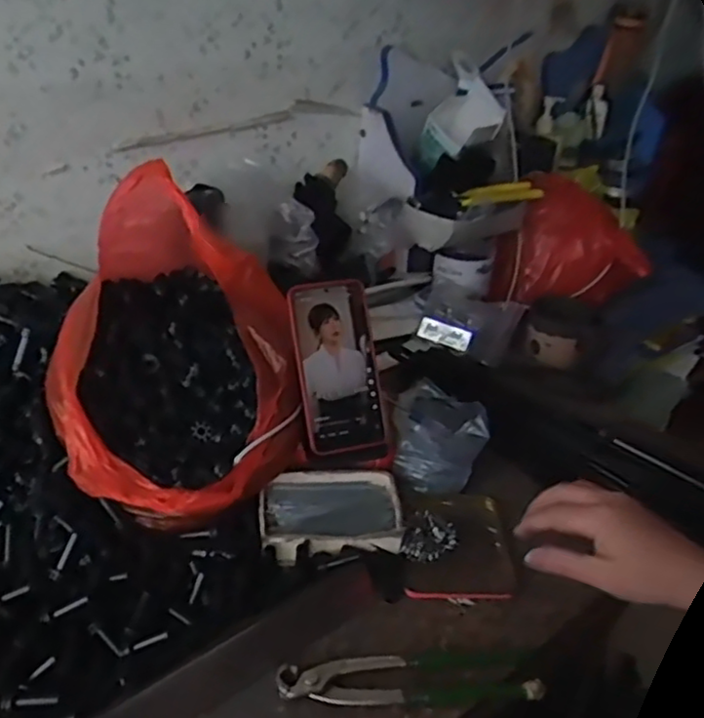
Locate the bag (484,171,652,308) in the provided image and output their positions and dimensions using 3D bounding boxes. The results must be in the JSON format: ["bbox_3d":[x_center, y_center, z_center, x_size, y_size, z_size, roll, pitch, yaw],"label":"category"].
[{"bbox_3d":[0.346,-0.182,1.081,0.217,0.154,0.190,11,35,12],"label":"bag"}]

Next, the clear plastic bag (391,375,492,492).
[{"bbox_3d":[0.092,0.078,0.723,0.093,0.053,0.116,6,34,5],"label":"clear plastic bag"}]

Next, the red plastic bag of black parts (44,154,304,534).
[{"bbox_3d":[-0.155,-0.009,0.632,0.208,0.221,0.265,0,34,-4],"label":"red plastic bag of black parts"}]

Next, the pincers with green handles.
[{"bbox_3d":[0.046,0.242,0.520,0.200,0.017,0.050,-2,35,-7],"label":"pincers with green handles"}]

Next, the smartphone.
[{"bbox_3d":[-0.013,0.011,0.664,0.078,0.171,0.016,-10,-1,-18],"label":"smartphone"}]

